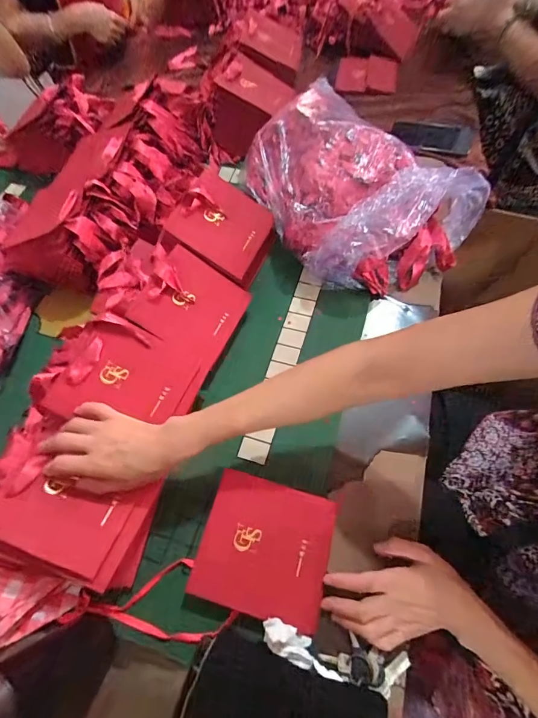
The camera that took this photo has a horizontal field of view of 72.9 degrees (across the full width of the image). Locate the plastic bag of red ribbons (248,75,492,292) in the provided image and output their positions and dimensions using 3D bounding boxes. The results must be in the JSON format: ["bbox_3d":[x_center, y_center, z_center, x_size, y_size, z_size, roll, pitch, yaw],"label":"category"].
[{"bbox_3d":[0.127,-0.267,0.602,0.372,0.138,0.249,36,71,20],"label":"plastic bag of red ribbons"}]

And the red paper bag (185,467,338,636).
[{"bbox_3d":[-0.002,0.220,0.431,0.149,0.011,0.139,18,66,-2],"label":"red paper bag"}]

